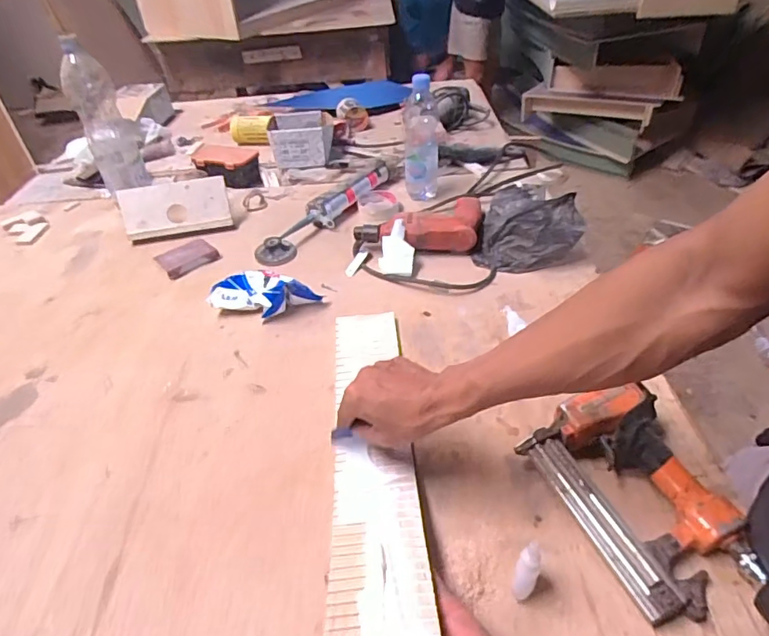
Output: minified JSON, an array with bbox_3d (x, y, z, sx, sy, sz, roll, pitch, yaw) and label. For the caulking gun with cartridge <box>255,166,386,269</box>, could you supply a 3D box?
[{"bbox_3d":[-0.103,-0.213,1.009,0.052,0.055,0.365,25,47,30],"label":"caulking gun with cartridge"}]

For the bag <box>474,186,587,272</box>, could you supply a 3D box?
[{"bbox_3d":[0.255,-0.156,0.909,0.166,0.087,0.167,10,42,18],"label":"bag"}]

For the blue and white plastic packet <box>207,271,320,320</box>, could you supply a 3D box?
[{"bbox_3d":[-0.190,-0.042,0.832,0.166,0.046,0.095,8,40,13],"label":"blue and white plastic packet"}]

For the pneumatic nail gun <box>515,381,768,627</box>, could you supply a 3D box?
[{"bbox_3d":[0.266,0.172,0.536,0.156,0.059,0.222,-19,42,-19],"label":"pneumatic nail gun"}]

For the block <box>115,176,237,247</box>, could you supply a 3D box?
[{"bbox_3d":[-0.404,-0.208,0.997,0.201,0.107,0.032,-11,9,-7],"label":"block"}]

